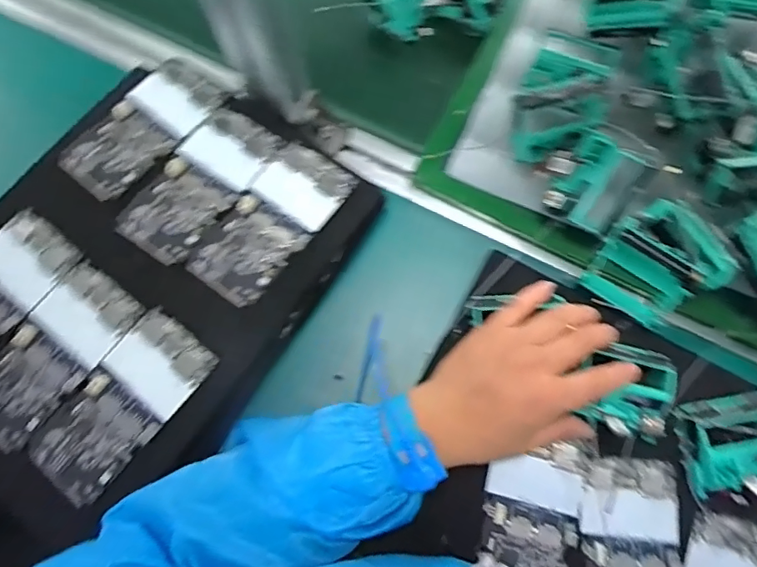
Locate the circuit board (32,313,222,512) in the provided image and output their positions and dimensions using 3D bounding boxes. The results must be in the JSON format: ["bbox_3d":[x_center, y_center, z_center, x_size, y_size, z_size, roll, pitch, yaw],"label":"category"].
[{"bbox_3d":[-0.180,0.085,0.373,0.066,0.005,0.130,38,79,11],"label":"circuit board"}]

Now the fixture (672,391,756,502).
[{"bbox_3d":[0.251,0.114,0.367,0.063,0.032,0.068,-12,74,-2],"label":"fixture"}]

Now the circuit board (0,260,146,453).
[{"bbox_3d":[-0.238,0.051,0.381,0.066,0.004,0.133,36,78,11],"label":"circuit board"}]

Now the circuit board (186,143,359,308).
[{"bbox_3d":[-0.081,-0.048,0.409,0.068,0.009,0.134,35,78,10],"label":"circuit board"}]

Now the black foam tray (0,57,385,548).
[{"bbox_3d":[-0.185,-0.004,0.417,0.243,0.047,0.343,34,78,10],"label":"black foam tray"}]

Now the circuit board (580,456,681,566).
[{"bbox_3d":[0.177,0.192,0.373,0.065,0.004,0.131,10,75,4],"label":"circuit board"}]

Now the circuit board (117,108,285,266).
[{"bbox_3d":[-0.141,-0.079,0.419,0.068,0.007,0.132,31,78,10],"label":"circuit board"}]

